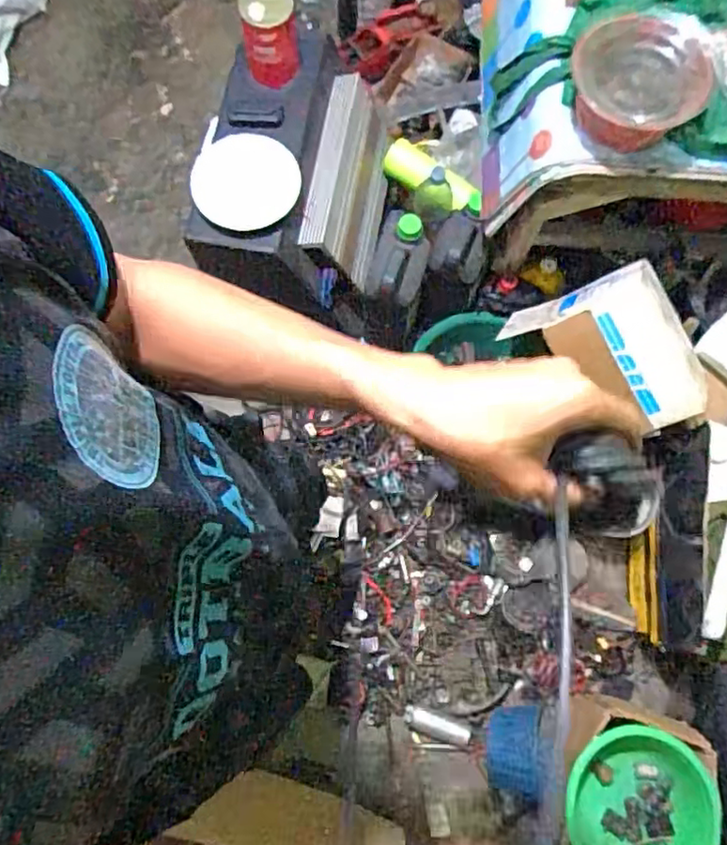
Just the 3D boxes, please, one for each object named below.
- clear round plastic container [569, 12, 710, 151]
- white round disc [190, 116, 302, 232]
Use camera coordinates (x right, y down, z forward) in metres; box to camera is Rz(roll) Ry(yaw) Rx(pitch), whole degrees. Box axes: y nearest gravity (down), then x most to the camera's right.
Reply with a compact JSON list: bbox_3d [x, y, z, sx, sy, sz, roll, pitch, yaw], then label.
[{"bbox_3d":[0.431,-0.530,0.969,0.189,0.078,0.189,-5,87,31],"label":"clear round plastic container"},{"bbox_3d":[-0.232,-0.477,1.237,0.202,0.015,0.192,0,94,-6],"label":"white round disc"}]

